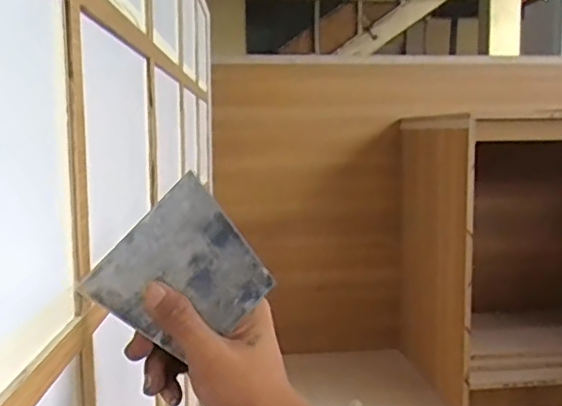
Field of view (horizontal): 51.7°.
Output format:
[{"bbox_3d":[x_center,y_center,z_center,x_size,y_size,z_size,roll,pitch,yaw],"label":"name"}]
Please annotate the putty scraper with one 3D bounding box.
[{"bbox_3d":[-0.068,0.051,0.407,0.106,0.097,0.006,-46,-3,-7],"label":"putty scraper"}]

